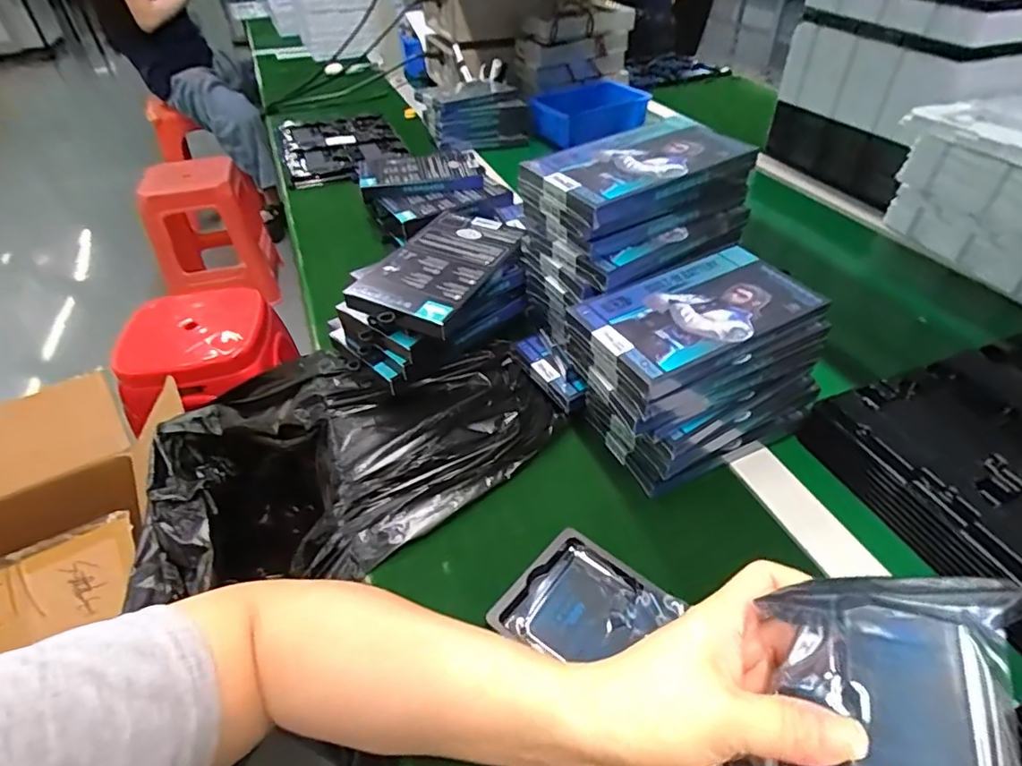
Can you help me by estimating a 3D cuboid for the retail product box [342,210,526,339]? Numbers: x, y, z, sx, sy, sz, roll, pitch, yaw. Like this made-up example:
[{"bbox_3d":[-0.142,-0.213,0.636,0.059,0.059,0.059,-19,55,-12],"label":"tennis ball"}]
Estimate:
[{"bbox_3d":[-0.063,-0.106,0.494,0.097,0.015,0.164,18,46,21],"label":"retail product box"}]

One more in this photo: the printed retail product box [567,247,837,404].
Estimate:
[{"bbox_3d":[0.135,-0.051,0.405,0.161,0.018,0.095,-23,46,-21],"label":"printed retail product box"}]

